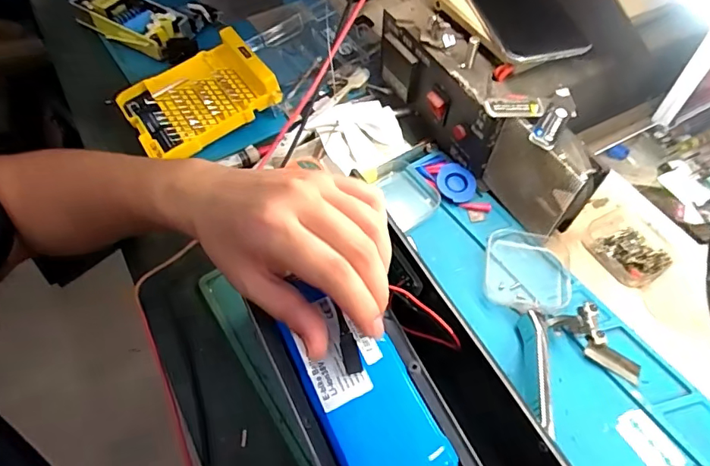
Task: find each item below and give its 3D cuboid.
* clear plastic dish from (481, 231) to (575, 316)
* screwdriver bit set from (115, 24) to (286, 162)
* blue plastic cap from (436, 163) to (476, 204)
[{"bbox_3d":[0.136,0.029,0.379,0.065,0.013,0.065,11,57,6],"label":"clear plastic dish"},{"bbox_3d":[-0.153,-0.136,0.465,0.129,0.040,0.107,-34,64,-21],"label":"screwdriver bit set"},{"bbox_3d":[0.089,-0.044,0.426,0.033,0.004,0.036,0,74,-1],"label":"blue plastic cap"}]

